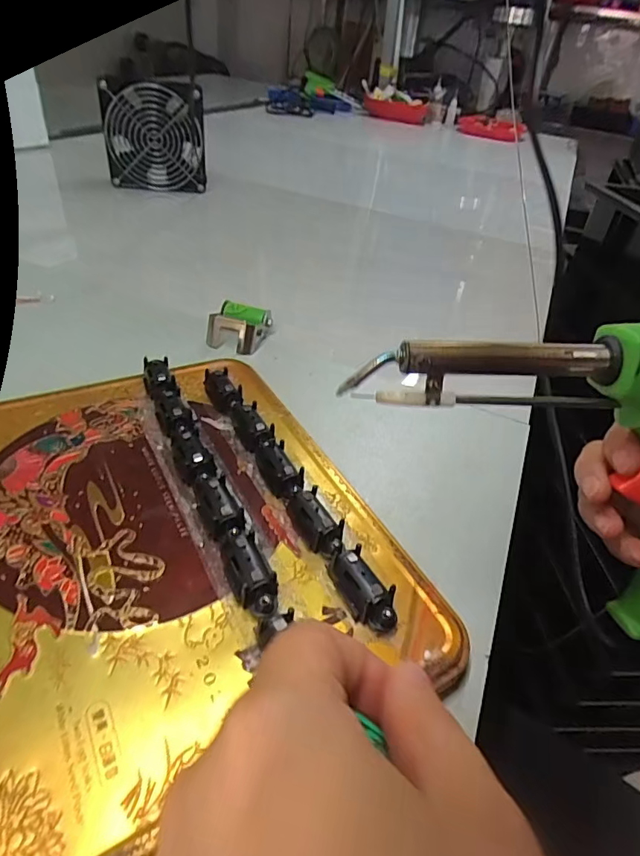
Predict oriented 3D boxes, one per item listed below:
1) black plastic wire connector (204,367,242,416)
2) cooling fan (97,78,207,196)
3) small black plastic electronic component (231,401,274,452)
[{"bbox_3d":[-0.058,-0.022,0.300,0.016,0.014,0.033,-14,44,-25],"label":"black plastic wire connector"},{"bbox_3d":[-0.211,-0.374,0.645,0.124,0.117,0.033,-2,40,-13],"label":"cooling fan"},{"bbox_3d":[-0.037,0.000,0.276,0.015,0.013,0.032,-15,45,-27],"label":"small black plastic electronic component"}]

